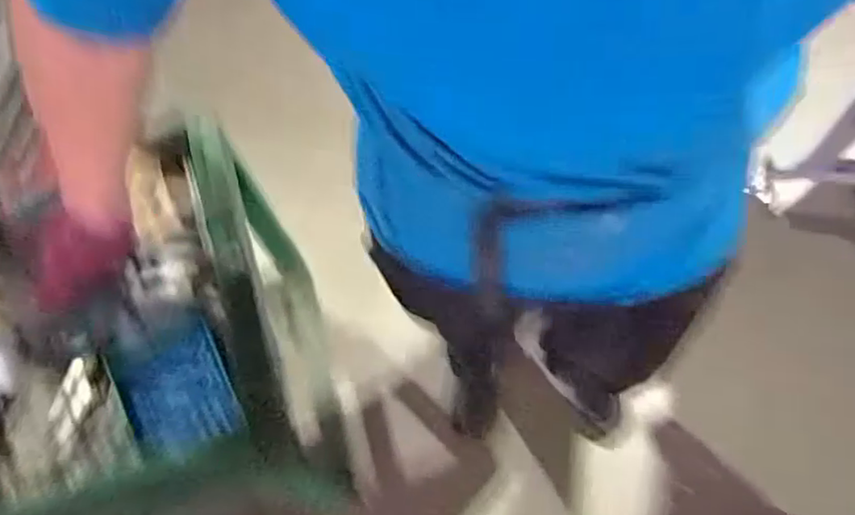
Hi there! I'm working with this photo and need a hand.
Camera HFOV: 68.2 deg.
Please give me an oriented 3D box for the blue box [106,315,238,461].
[{"bbox_3d":[-0.292,0.156,0.736,0.118,0.029,0.149,-27,65,-10],"label":"blue box"}]

